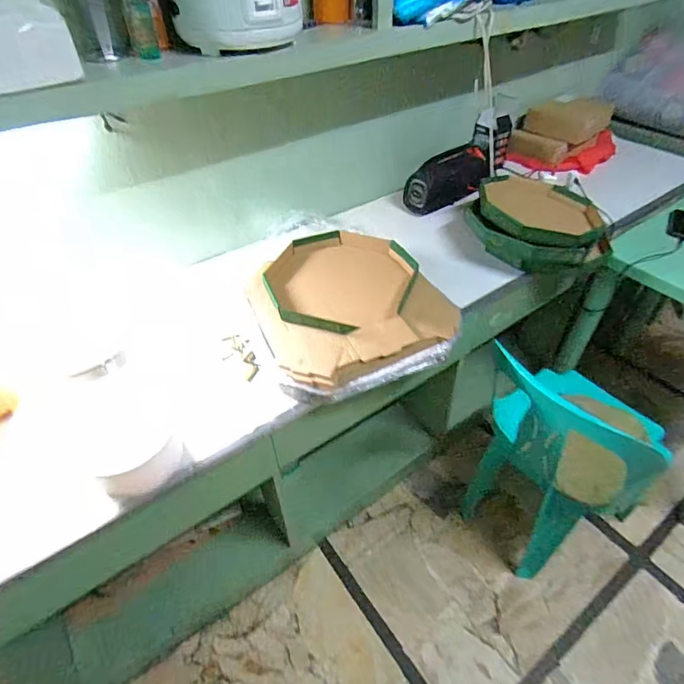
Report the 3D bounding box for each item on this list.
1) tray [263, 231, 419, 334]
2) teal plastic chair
[{"bbox_3d":[-0.004,-0.144,0.992,0.313,0.059,0.315,19,50,12],"label":"tray"},{"bbox_3d":[0.570,0.284,1.154,0.413,0.684,0.352,-27,56,-26],"label":"teal plastic chair"}]

